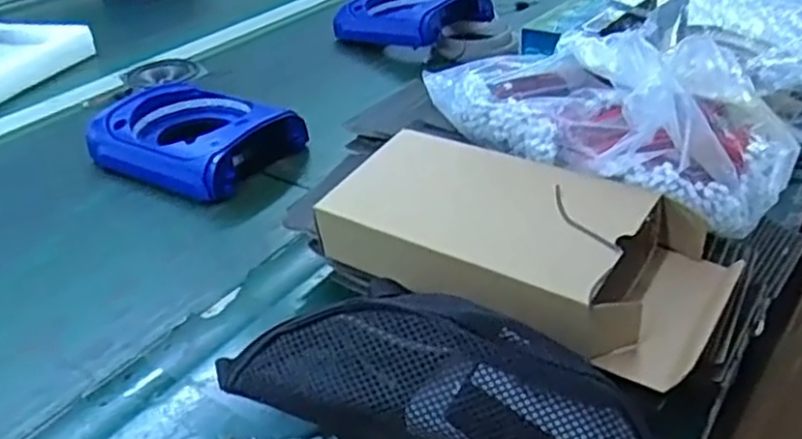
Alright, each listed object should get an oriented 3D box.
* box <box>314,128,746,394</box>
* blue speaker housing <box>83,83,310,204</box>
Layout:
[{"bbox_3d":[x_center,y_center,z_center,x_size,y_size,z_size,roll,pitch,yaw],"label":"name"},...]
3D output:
[{"bbox_3d":[0.088,0.015,0.560,0.299,0.071,0.133,21,40,30],"label":"box"},{"bbox_3d":[-0.252,-0.101,0.886,0.218,0.065,0.165,19,39,28],"label":"blue speaker housing"}]

